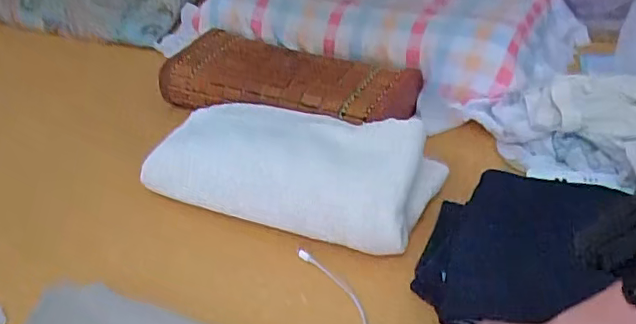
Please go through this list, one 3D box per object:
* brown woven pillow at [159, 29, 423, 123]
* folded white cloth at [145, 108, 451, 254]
[{"bbox_3d":[-0.050,-0.126,0.874,0.368,0.068,0.166,17,43,24],"label":"brown woven pillow"},{"bbox_3d":[-0.030,-0.006,0.721,0.336,0.083,0.162,13,42,20],"label":"folded white cloth"}]

